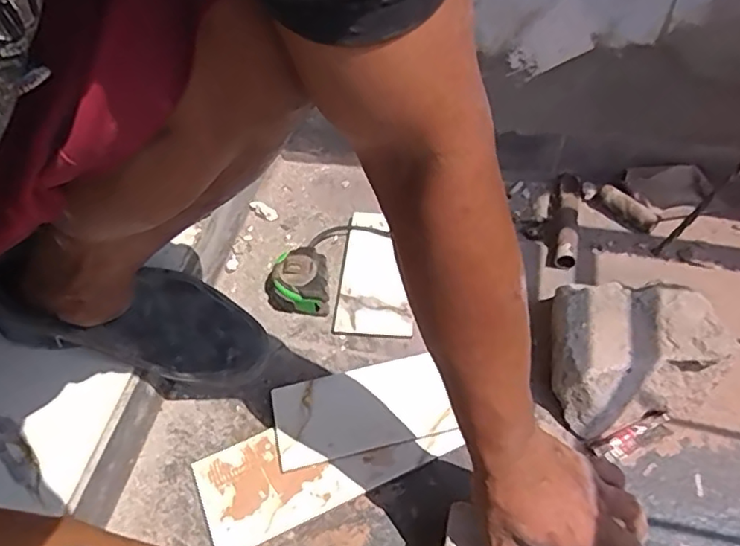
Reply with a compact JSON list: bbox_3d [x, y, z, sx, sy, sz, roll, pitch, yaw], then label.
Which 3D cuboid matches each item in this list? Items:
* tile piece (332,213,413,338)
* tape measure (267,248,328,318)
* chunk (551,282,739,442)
[{"bbox_3d":[0.010,-0.001,0.734,0.087,0.015,0.174,3,55,7],"label":"tile piece"},{"bbox_3d":[-0.085,0.011,0.714,0.076,0.036,0.073,-2,54,3],"label":"tape measure"},{"bbox_3d":[0.263,0.076,0.617,0.160,0.077,0.137,-14,55,-6],"label":"chunk"}]

